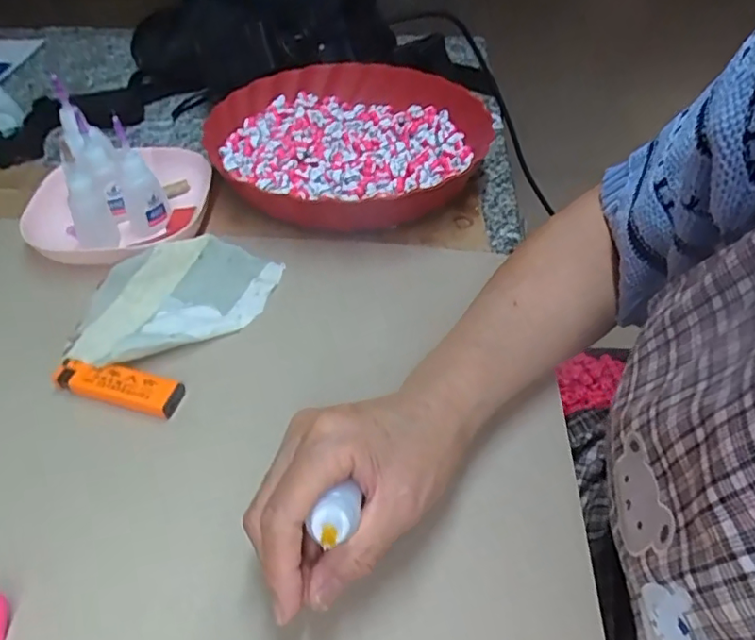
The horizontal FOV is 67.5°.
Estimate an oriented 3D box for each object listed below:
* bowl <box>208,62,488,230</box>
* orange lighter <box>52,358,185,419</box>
[{"bbox_3d":[-0.031,-0.166,0.506,0.233,0.048,0.250,0,48,0],"label":"bowl"},{"bbox_3d":[-0.162,0.039,0.350,0.081,0.010,0.022,12,49,10],"label":"orange lighter"}]

